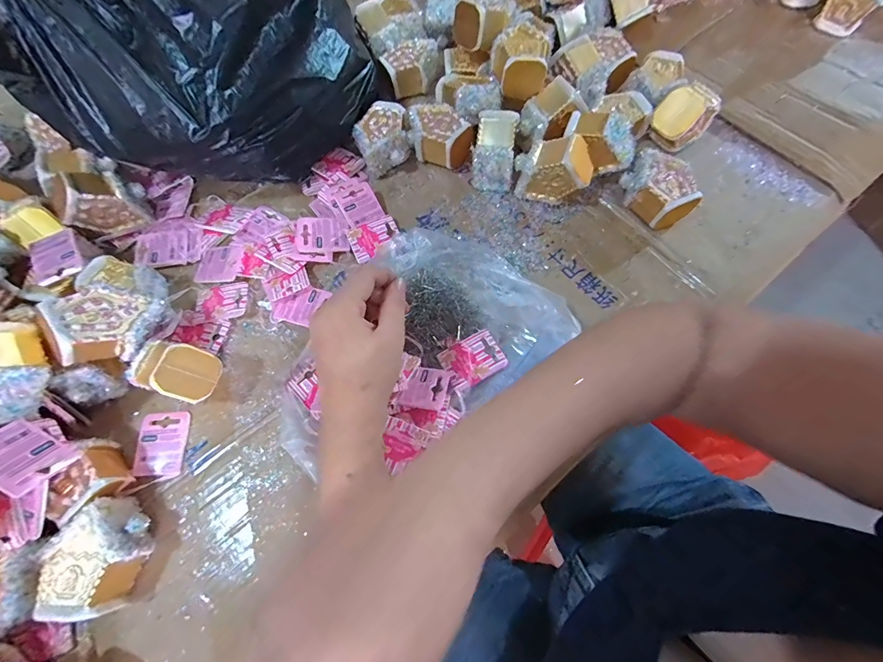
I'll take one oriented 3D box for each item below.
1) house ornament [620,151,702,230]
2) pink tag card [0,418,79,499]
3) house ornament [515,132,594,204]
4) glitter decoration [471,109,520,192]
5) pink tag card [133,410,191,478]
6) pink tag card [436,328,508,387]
[{"bbox_3d":[0.251,-0.164,0.437,0.058,0.046,0.089,-35,70,-12],"label":"house ornament"},{"bbox_3d":[-0.345,0.101,0.305,0.057,0.045,0.011,40,119,-7],"label":"pink tag card"},{"bbox_3d":[0.130,-0.187,0.437,0.083,0.075,0.041,17,69,9],"label":"house ornament"},{"bbox_3d":[0.064,-0.216,0.452,0.050,0.055,0.084,7,104,12],"label":"glitter decoration"},{"bbox_3d":[-0.281,0.113,0.376,0.045,0.004,0.064,-2,66,-8],"label":"pink tag card"},{"bbox_3d":[0.032,0.028,0.379,0.058,0.006,0.045,-28,69,-9],"label":"pink tag card"}]

